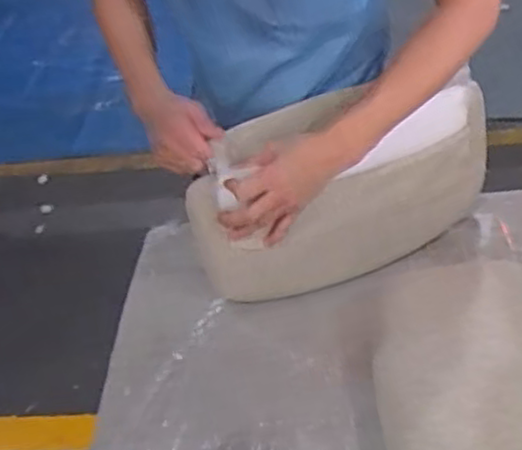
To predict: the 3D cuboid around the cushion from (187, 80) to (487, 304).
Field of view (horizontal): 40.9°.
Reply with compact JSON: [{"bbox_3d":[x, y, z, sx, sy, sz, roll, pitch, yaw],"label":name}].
[{"bbox_3d":[0.122,-0.050,1.010,0.446,0.242,0.128,-11,37,-5],"label":"cushion"}]

